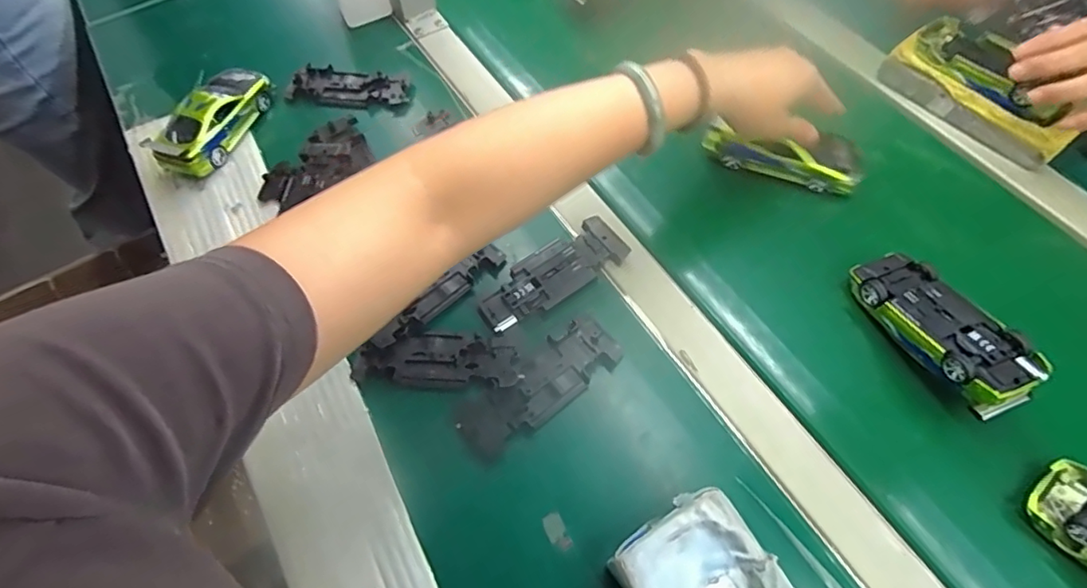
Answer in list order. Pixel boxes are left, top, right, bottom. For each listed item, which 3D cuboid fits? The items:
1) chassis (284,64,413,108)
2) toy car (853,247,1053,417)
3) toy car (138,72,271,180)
[{"bbox_3d":[-0.198,-0.210,0.563,0.121,0.013,0.042,9,62,6],"label":"chassis"},{"bbox_3d":[0.286,0.024,0.403,0.057,0.029,0.131,-22,51,-10],"label":"toy car"},{"bbox_3d":[-0.317,-0.168,0.529,0.058,0.045,0.122,18,64,11],"label":"toy car"}]

